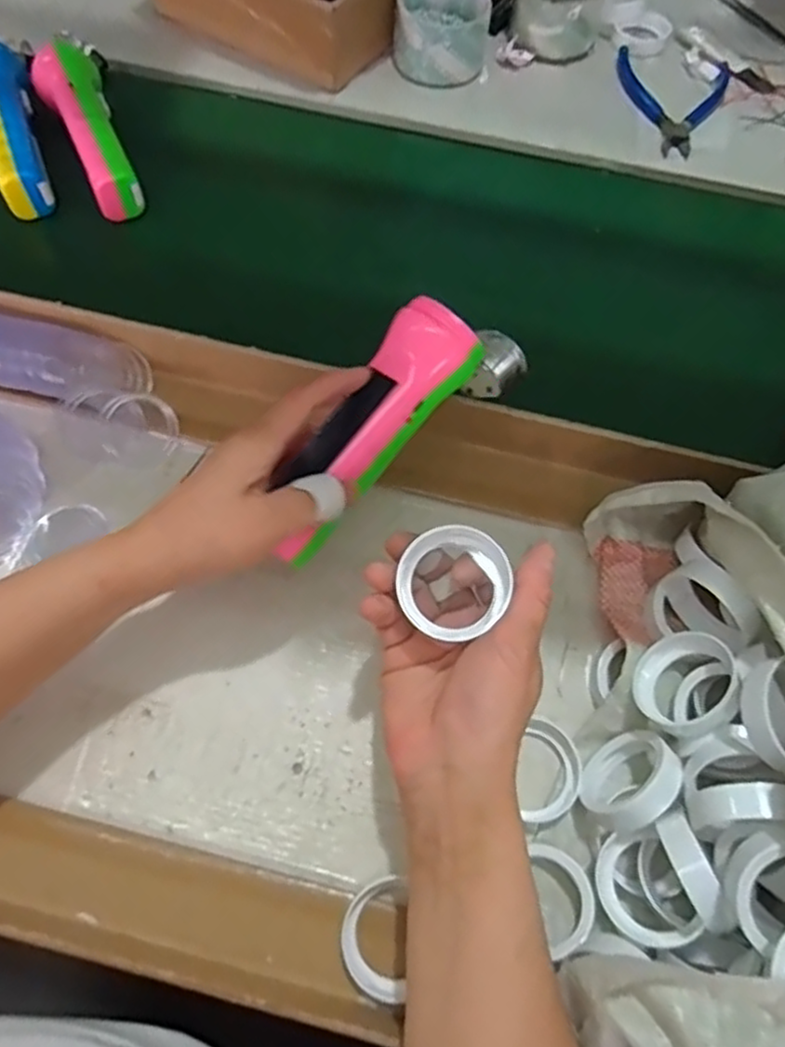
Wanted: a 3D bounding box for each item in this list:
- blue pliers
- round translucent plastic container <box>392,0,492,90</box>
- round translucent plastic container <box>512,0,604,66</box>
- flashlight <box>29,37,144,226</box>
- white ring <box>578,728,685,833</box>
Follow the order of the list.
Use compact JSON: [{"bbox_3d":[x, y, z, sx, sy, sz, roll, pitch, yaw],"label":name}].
[{"bbox_3d":[0.256,-0.379,0.635,0.101,0.010,0.138,8,64,1],"label":"blue pliers"},{"bbox_3d":[0.045,-0.440,0.636,0.083,0.051,0.086,10,65,2],"label":"round translucent plastic container"},{"bbox_3d":[0.154,-0.481,0.660,0.088,0.048,0.095,17,65,5],"label":"round translucent plastic container"},{"bbox_3d":[-0.240,-0.315,0.563,0.055,0.052,0.175,-23,68,-13],"label":"flashlight"},{"bbox_3d":[0.122,0.132,0.363,0.052,0.054,0.018,-42,94,-4],"label":"white ring"}]

